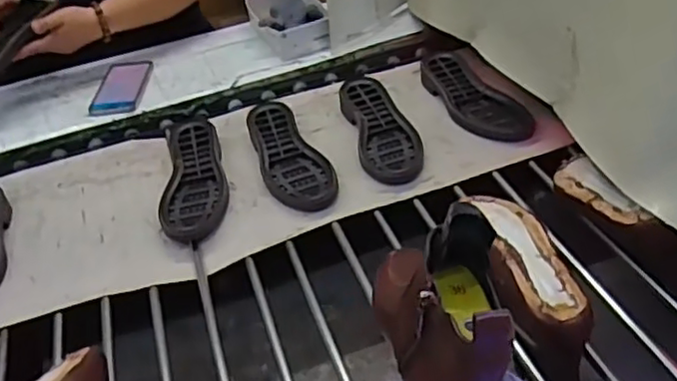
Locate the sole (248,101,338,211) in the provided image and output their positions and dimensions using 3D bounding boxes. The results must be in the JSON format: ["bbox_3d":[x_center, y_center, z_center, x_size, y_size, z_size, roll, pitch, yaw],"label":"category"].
[{"bbox_3d":[-0.075,-0.054,0.935,0.082,0.029,0.234,-20,40,-15],"label":"sole"}]

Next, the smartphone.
[{"bbox_3d":[-0.374,-0.181,1.138,0.083,0.009,0.171,-6,39,2],"label":"smartphone"}]

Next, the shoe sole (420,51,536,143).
[{"bbox_3d":[0.200,-0.150,1.011,0.080,0.022,0.267,-20,40,-14],"label":"shoe sole"}]

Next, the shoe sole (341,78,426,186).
[{"bbox_3d":[0.063,-0.098,0.968,0.088,0.028,0.238,-12,39,-5],"label":"shoe sole"}]

